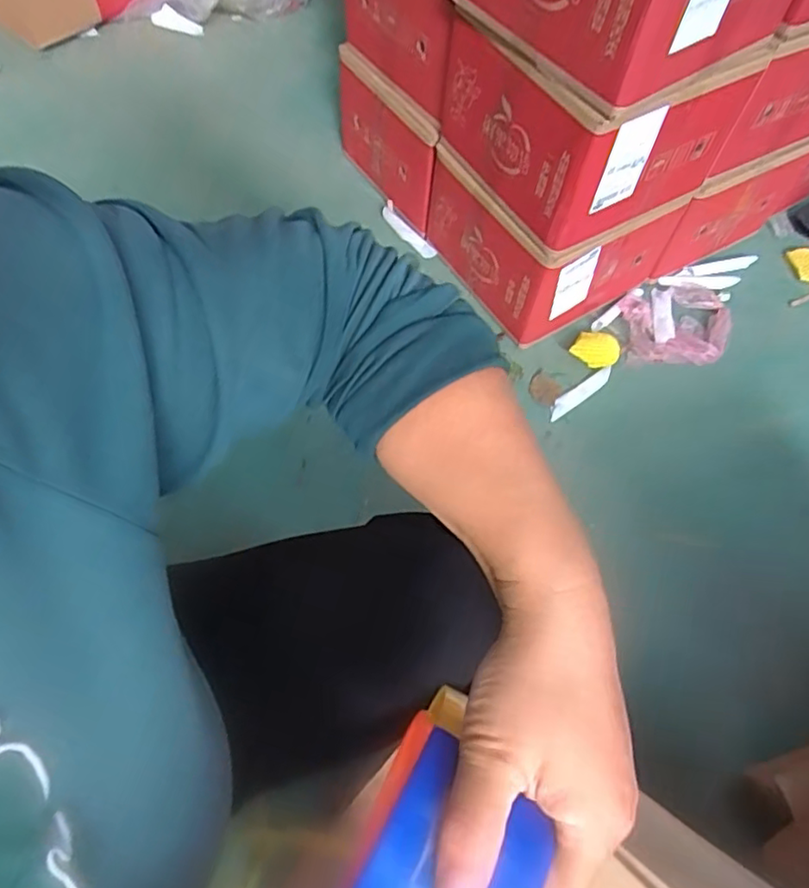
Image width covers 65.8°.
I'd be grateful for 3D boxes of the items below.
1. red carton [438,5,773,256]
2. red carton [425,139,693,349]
[{"bbox_3d":[0.238,-0.470,0.865,0.252,0.201,0.304,-28,67,-18],"label":"red carton"},{"bbox_3d":[0.237,-0.373,1.055,0.276,0.208,0.299,-28,67,-18],"label":"red carton"}]

